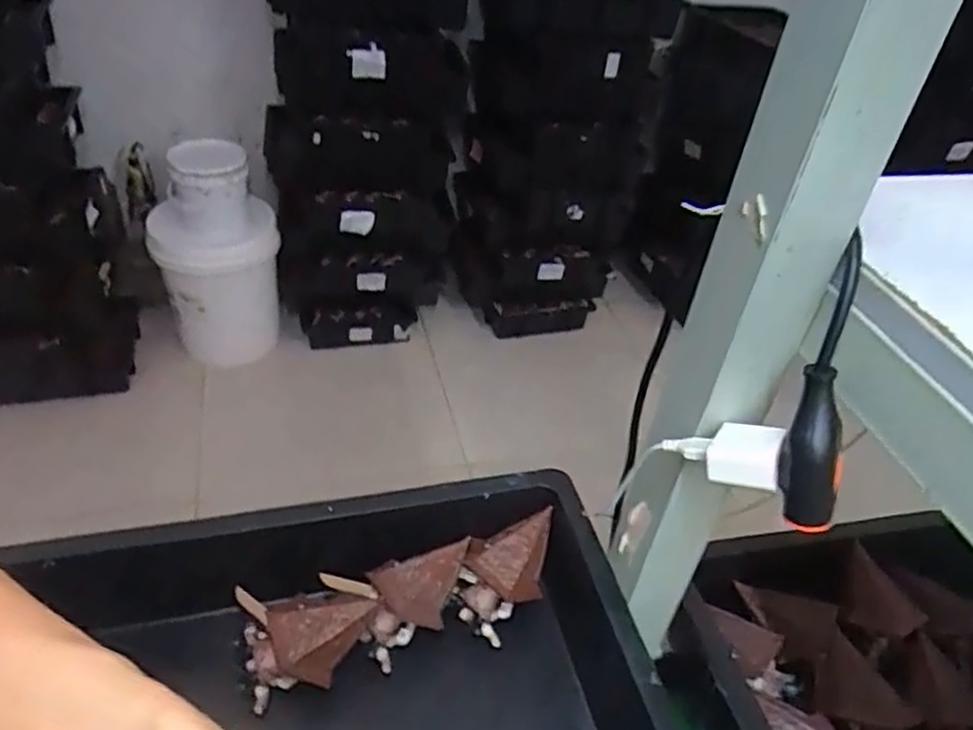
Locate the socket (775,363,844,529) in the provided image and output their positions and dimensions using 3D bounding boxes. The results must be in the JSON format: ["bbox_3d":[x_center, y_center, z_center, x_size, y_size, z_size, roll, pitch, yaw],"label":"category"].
[{"bbox_3d":[0.154,0.039,0.331,0.024,0.079,0.020,-7,17,-16],"label":"socket"}]

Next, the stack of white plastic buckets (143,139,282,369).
[{"bbox_3d":[-0.647,-0.245,1.703,0.288,0.498,0.233,-7,42,-16],"label":"stack of white plastic buckets"}]

